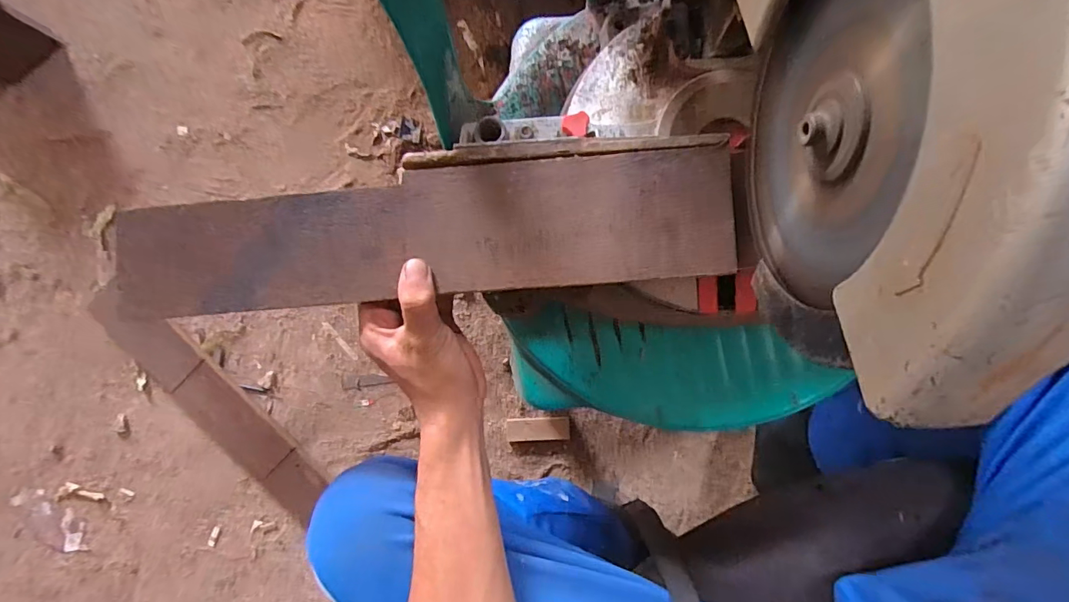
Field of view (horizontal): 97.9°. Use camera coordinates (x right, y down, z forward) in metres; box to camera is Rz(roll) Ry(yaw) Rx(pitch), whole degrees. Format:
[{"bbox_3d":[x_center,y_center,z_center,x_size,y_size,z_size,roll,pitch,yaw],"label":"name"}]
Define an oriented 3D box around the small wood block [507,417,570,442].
[{"bbox_3d":[0.007,0.218,0.793,0.104,0.012,0.039,-1,87,1],"label":"small wood block"}]

